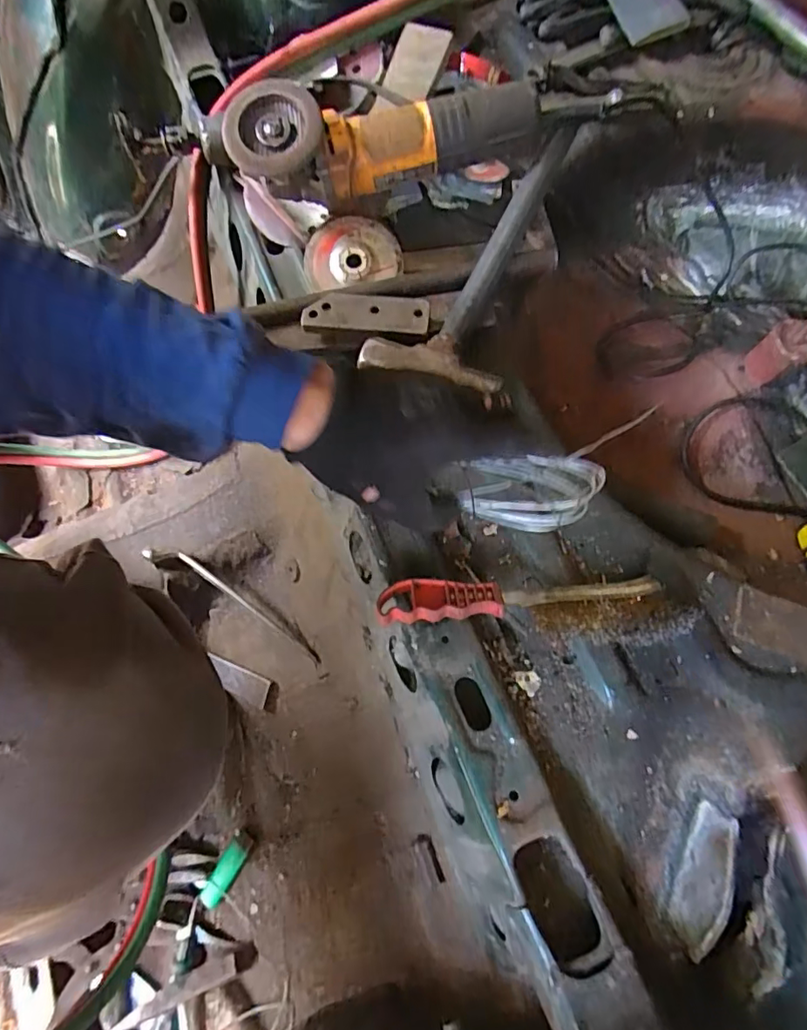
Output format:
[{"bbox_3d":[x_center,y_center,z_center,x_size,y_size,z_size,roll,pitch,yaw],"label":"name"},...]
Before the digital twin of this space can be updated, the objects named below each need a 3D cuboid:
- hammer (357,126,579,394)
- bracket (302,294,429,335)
[{"bbox_3d":[0.063,-0.251,0.483,0.119,0.025,0.292,17,75,4],"label":"hammer"},{"bbox_3d":[-0.034,-0.181,0.470,0.110,0.010,0.040,4,73,4],"label":"bracket"}]

